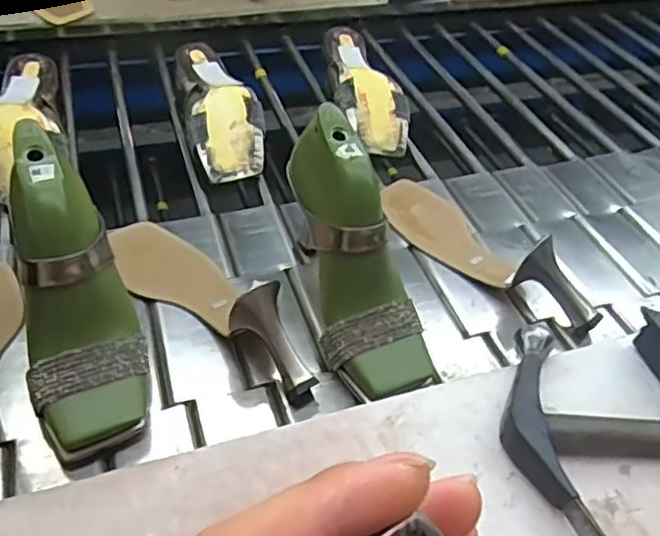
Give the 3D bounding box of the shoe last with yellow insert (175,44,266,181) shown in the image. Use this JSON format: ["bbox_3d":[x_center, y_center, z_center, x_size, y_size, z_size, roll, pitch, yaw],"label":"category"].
[{"bbox_3d":[-0.130,-0.187,0.771,0.080,0.066,0.223,-8,44,-14],"label":"shoe last with yellow insert"}]

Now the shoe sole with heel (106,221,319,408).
[{"bbox_3d":[-0.108,0.015,0.553,0.077,0.064,0.261,-28,52,-31],"label":"shoe sole with heel"}]

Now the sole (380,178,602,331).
[{"bbox_3d":[0.151,-0.033,0.636,0.255,0.058,0.084,34,49,27],"label":"sole"}]

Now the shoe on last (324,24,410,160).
[{"bbox_3d":[0.041,-0.224,0.829,0.085,0.069,0.225,-1,42,-7],"label":"shoe on last"}]

